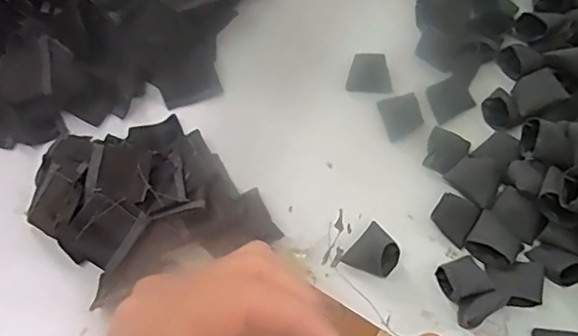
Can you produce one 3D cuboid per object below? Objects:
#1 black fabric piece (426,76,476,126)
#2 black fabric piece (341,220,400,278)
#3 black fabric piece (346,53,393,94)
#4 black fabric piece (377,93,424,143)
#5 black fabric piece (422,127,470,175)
[{"bbox_3d":[0.149,-0.064,0.528,0.045,0.004,0.035,-28,85,-19],"label":"black fabric piece"},{"bbox_3d":[0.070,0.066,0.454,0.036,0.027,0.040,38,67,17],"label":"black fabric piece"},{"bbox_3d":[0.078,-0.090,0.539,0.041,0.024,0.034,10,62,3],"label":"black fabric piece"},{"bbox_3d":[0.103,-0.047,0.519,0.036,0.005,0.040,-16,71,1],"label":"black fabric piece"},{"bbox_3d":[0.137,-0.016,0.501,0.035,0.007,0.044,31,65,14],"label":"black fabric piece"}]

